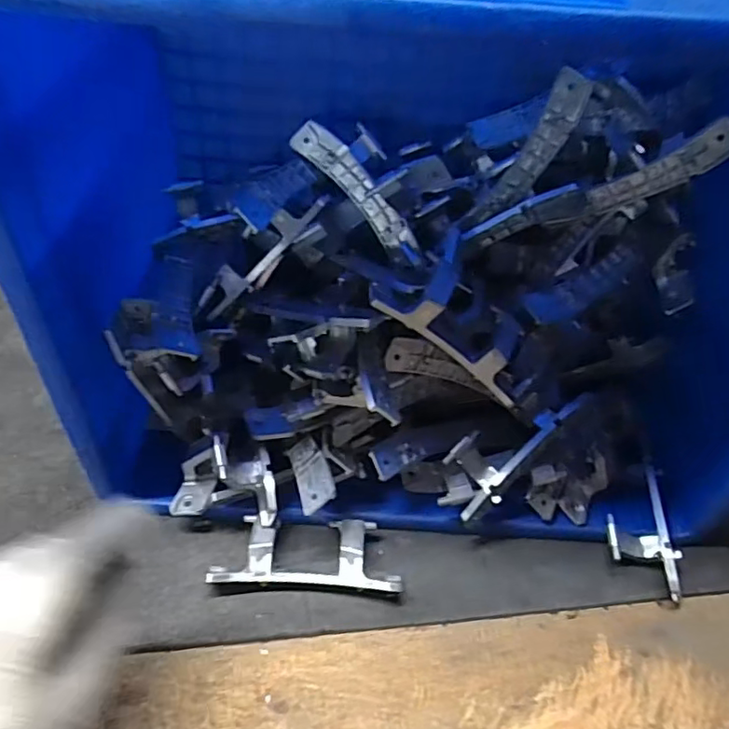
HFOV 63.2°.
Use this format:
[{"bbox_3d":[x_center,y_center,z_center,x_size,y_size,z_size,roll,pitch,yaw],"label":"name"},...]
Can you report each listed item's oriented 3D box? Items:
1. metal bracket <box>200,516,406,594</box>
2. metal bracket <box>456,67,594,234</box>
[{"bbox_3d":[-0.047,0.153,0.481,0.148,0.034,0.057,3,45,-3],"label":"metal bracket"},{"bbox_3d":[0.129,-0.162,0.475,0.034,0.139,0.019,15,39,-28],"label":"metal bracket"}]

